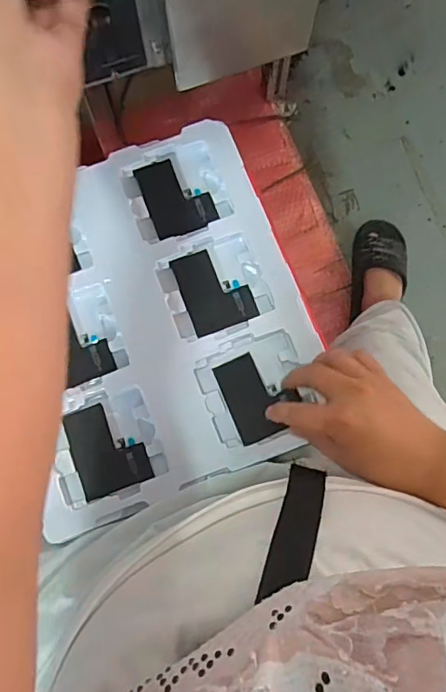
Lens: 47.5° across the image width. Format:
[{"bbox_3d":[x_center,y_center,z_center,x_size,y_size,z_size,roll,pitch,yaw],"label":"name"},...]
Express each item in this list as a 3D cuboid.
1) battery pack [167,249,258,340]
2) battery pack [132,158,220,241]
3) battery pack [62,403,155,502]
[{"bbox_3d":[-0.008,-0.053,0.470,0.060,0.004,0.077,-21,80,-3],"label":"battery pack"},{"bbox_3d":[-0.044,-0.143,0.485,0.060,0.004,0.078,-20,80,-3],"label":"battery pack"},{"bbox_3d":[-0.101,0.088,0.444,0.060,0.004,0.076,-20,80,-3],"label":"battery pack"}]

